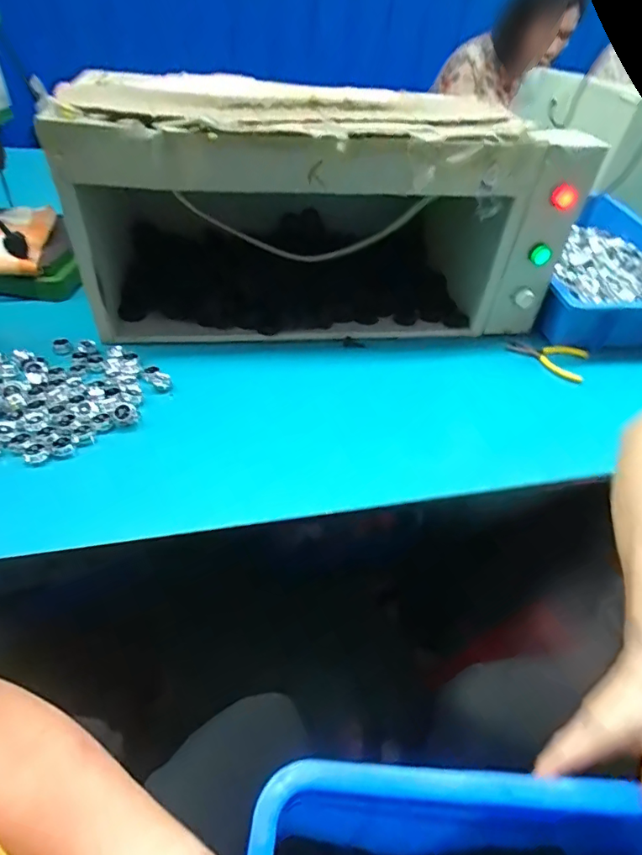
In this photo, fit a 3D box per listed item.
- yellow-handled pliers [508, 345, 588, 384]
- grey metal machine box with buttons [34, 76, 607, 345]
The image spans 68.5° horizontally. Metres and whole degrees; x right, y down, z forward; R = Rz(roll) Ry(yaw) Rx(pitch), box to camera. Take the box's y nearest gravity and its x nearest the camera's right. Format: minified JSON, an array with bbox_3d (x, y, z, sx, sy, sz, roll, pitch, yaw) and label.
[{"bbox_3d":[0.356,-0.117,0.740,0.119,0.020,0.077,22,47,14],"label":"yellow-handled pliers"},{"bbox_3d":[-0.019,-0.327,0.724,0.703,0.292,0.305,-1,46,-9],"label":"grey metal machine box with buttons"}]

